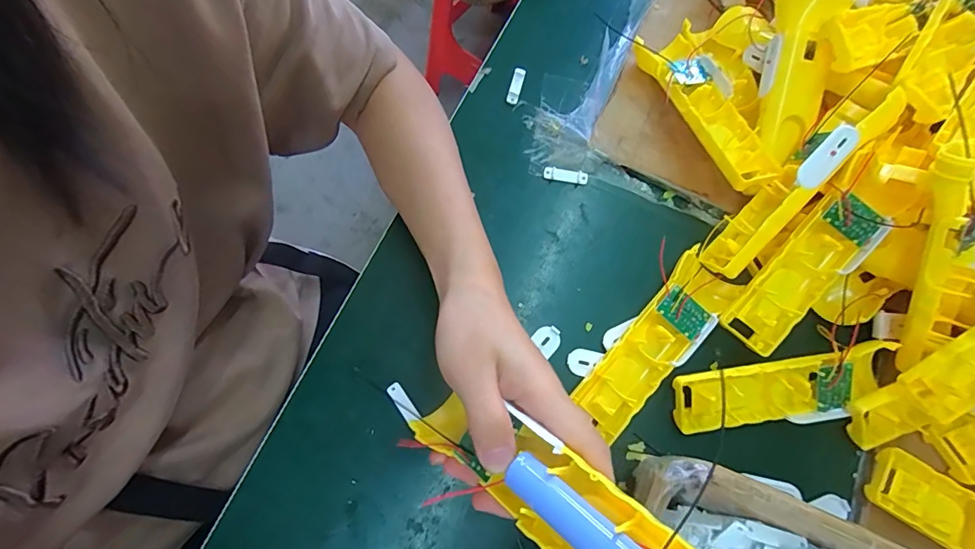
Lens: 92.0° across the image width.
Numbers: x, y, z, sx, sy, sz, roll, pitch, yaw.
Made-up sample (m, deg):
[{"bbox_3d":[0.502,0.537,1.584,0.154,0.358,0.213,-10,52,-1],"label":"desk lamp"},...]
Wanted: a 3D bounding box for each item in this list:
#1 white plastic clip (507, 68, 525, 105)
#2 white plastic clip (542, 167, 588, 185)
[{"bbox_3d":[0.026,-0.169,0.423,0.010,0.005,0.035,16,72,1],"label":"white plastic clip"},{"bbox_3d":[0.067,-0.084,0.400,0.038,0.005,0.009,10,72,-1],"label":"white plastic clip"}]

